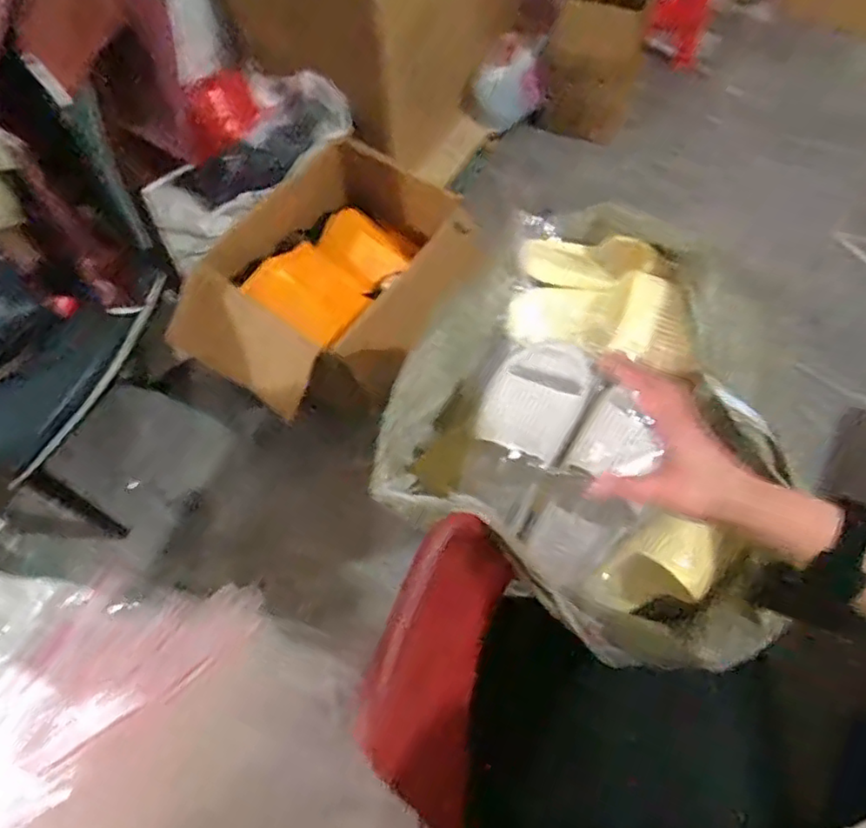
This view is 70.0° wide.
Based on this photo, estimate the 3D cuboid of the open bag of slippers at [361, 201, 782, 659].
[{"bbox_3d":[0.227,-0.001,0.755,0.481,0.215,0.446,29,68,14],"label":"open bag of slippers"}]

